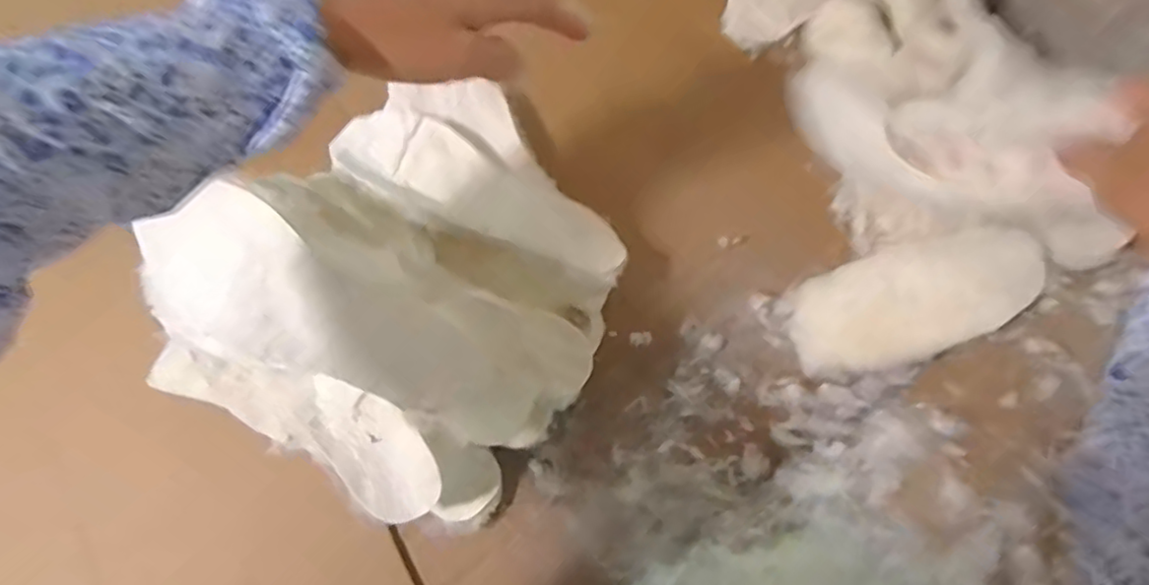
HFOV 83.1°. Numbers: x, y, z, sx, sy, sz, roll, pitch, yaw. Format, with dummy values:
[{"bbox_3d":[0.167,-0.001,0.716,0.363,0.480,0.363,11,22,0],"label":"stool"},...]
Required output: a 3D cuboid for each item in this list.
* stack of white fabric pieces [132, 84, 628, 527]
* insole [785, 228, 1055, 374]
[{"bbox_3d":[-0.123,-0.012,0.489,0.287,0.111,0.303,37,80,9],"label":"stack of white fabric pieces"},{"bbox_3d":[0.265,0.004,0.509,0.190,0.035,0.088,-24,77,11],"label":"insole"}]

